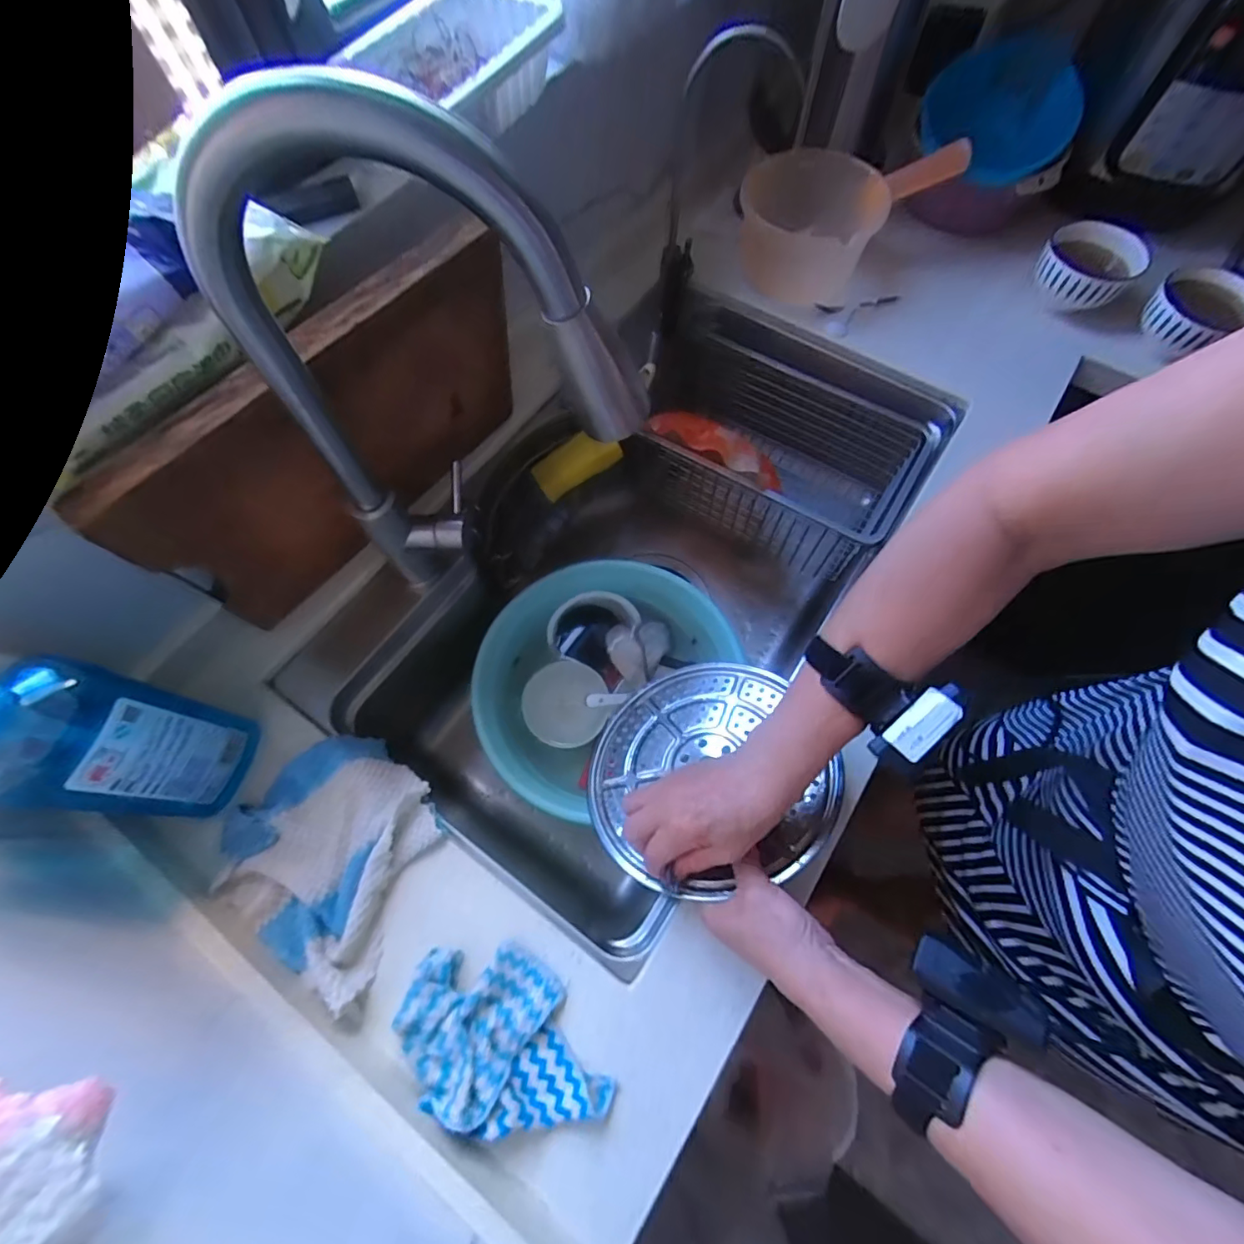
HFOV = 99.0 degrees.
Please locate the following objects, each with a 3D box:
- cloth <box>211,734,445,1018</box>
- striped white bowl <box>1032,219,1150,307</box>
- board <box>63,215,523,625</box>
[{"bbox_3d":[-0.245,0.196,0.458,0.175,0.027,0.158,32,72,13],"label":"cloth"},{"bbox_3d":[0.606,-0.467,0.687,0.108,0.051,0.106,0,67,1],"label":"striped white bowl"},{"bbox_3d":[-0.220,-0.156,0.458,0.040,0.208,0.354,37,73,15],"label":"board"}]

